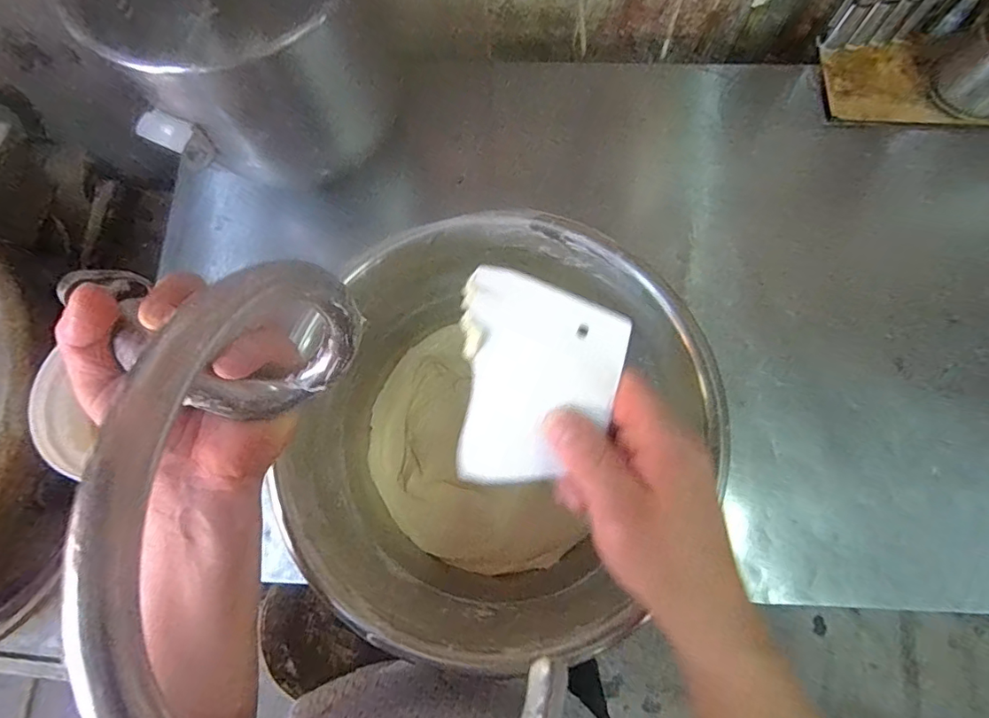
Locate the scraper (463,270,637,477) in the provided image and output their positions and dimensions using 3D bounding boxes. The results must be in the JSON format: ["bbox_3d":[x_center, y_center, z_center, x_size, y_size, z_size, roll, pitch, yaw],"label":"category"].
[{"bbox_3d":[0.022,0.017,0.265,0.075,0.005,0.118,10,114,8],"label":"scraper"}]

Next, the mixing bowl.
[{"bbox_3d":[-0.001,0.068,0.504,0.314,0.241,0.331,0,76,2],"label":"mixing bowl"}]

